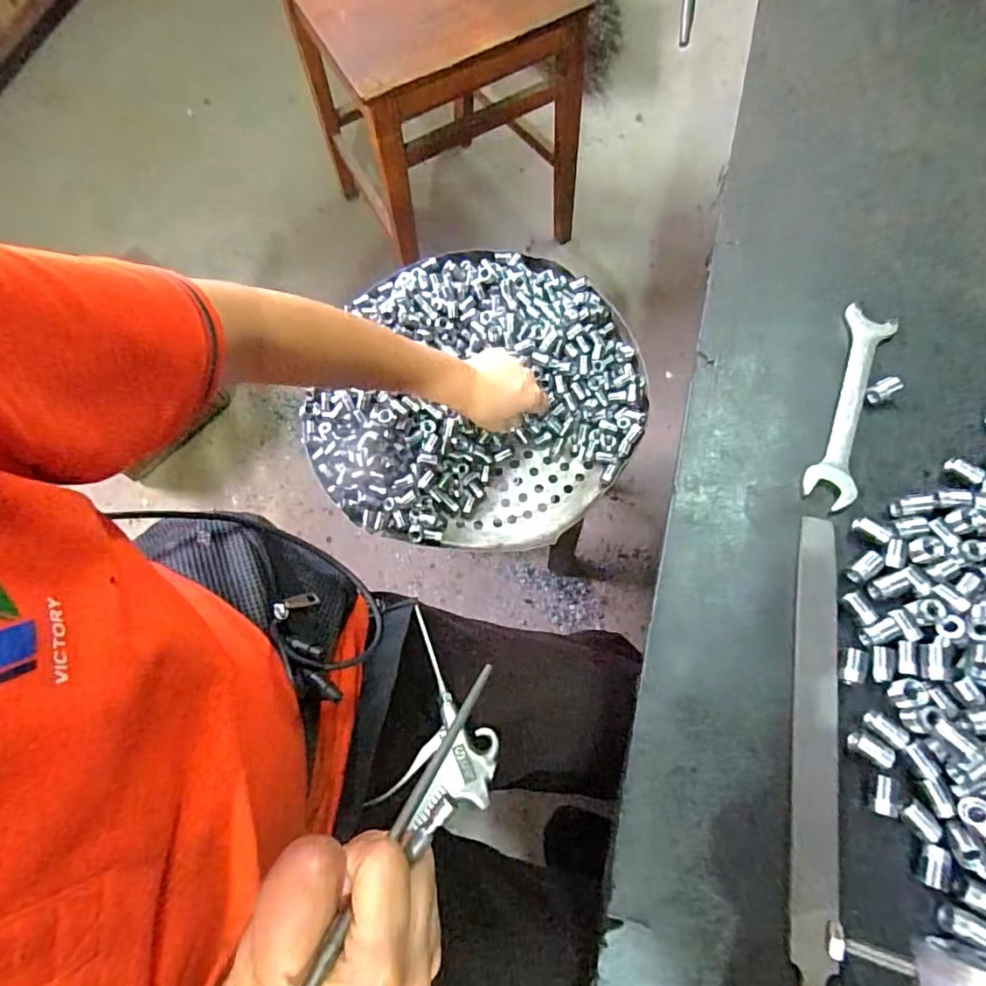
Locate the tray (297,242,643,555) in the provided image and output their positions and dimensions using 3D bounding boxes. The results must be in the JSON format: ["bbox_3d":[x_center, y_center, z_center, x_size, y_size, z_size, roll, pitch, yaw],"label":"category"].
[{"bbox_3d":[-0.016,-0.116,0.646,0.356,0.072,0.366,-1,68,2],"label":"tray"}]

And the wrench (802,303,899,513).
[{"bbox_3d":[0.259,-0.065,0.411,0.033,0.007,0.167,21,70,10],"label":"wrench"}]

